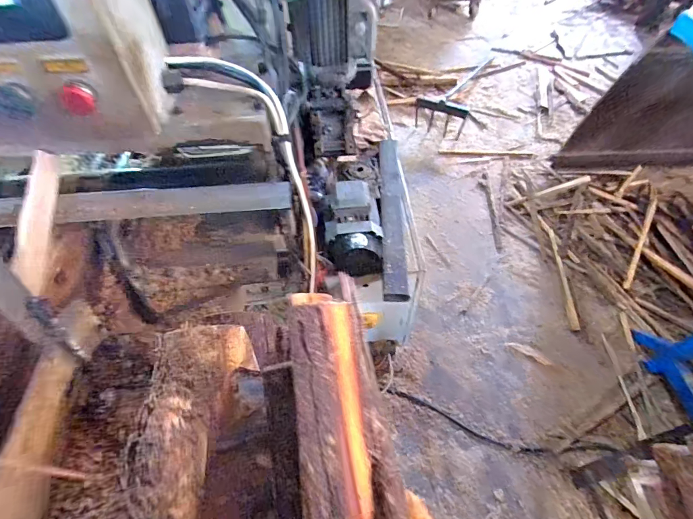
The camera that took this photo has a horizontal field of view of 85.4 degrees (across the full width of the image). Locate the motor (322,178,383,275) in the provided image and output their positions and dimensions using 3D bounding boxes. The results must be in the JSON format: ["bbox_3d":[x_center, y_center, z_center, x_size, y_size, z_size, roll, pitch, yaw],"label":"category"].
[{"bbox_3d":[0.014,-0.076,0.892,0.139,0.123,0.181,-2,52,-1],"label":"motor"}]

